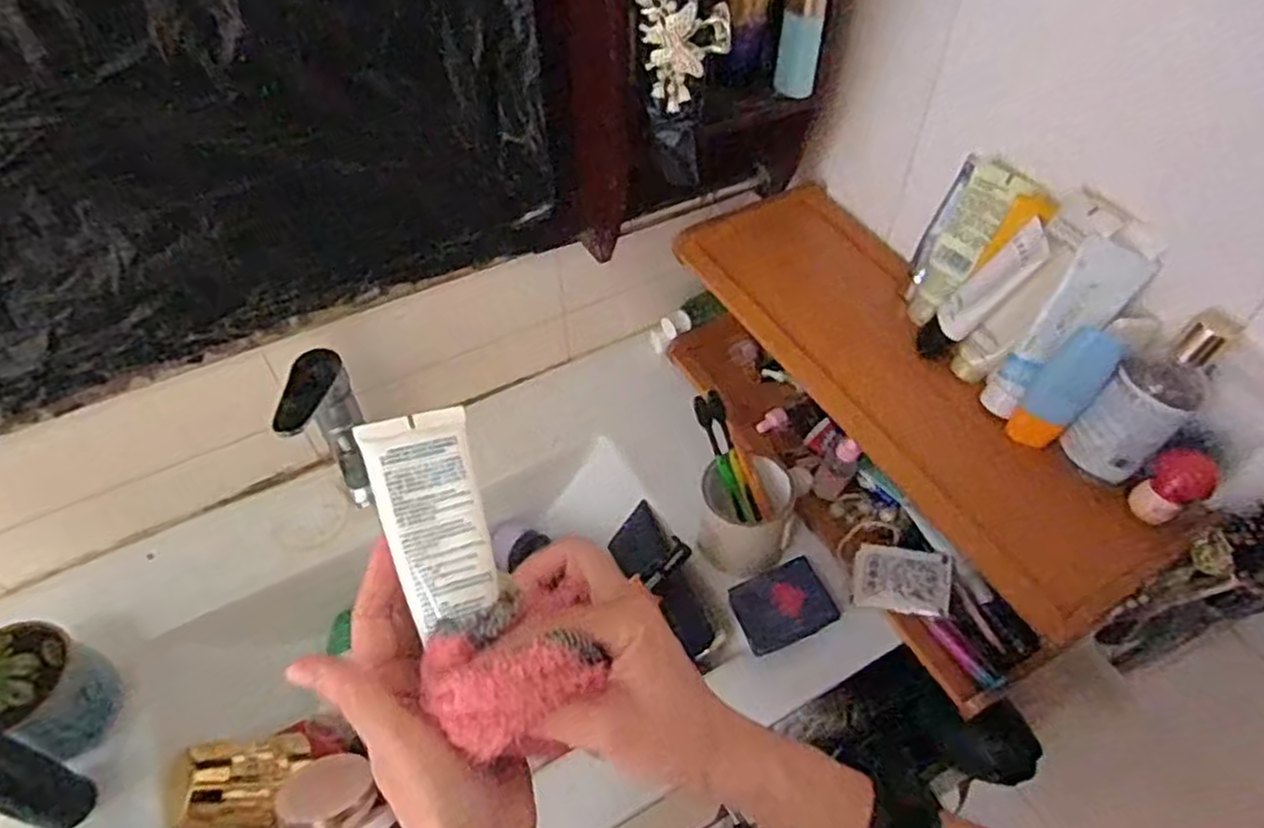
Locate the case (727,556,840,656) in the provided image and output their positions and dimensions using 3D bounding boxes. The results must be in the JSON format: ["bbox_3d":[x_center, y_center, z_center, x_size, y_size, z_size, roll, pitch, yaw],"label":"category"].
[{"bbox_3d":[0.138,0.176,0.685,0.084,0.010,0.066,-29,60,9],"label":"case"}]

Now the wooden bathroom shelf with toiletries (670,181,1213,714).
[{"bbox_3d":[0.241,0.007,0.719,0.179,0.185,0.487,-23,53,-19],"label":"wooden bathroom shelf with toiletries"}]

